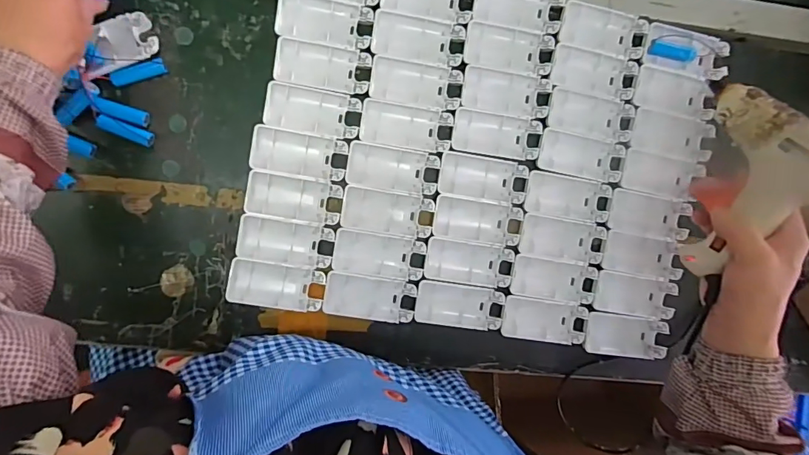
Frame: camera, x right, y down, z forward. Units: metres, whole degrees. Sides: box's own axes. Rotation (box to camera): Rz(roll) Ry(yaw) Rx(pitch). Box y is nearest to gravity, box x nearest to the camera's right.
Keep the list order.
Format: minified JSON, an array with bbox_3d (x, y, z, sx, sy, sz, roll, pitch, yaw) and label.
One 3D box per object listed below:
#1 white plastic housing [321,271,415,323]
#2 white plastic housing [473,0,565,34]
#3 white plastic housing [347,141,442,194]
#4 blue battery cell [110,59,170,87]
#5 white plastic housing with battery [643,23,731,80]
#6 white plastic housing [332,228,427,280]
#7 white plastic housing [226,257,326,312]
[{"bbox_3d":[-0.037,0.074,0.473,0.093,0.013,0.046,10,92,-6],"label":"white plastic housing"},{"bbox_3d":[0.121,-0.234,0.476,0.093,0.014,0.044,7,92,-6],"label":"white plastic housing"},{"bbox_3d":[-0.013,-0.061,0.474,0.093,0.014,0.044,9,92,-6],"label":"white plastic housing"},{"bbox_3d":[-0.262,-0.152,0.443,0.050,0.012,0.014,-24,95,-4],"label":"blue battery cell"},{"bbox_3d":[0.309,-0.193,0.490,0.090,0.019,0.045,12,92,-6],"label":"white plastic housing with battery"},{"bbox_3d":[-0.027,0.029,0.479,0.093,0.020,0.043,9,92,-6],"label":"white plastic housing"},{"bbox_3d":[-0.132,0.059,0.464,0.094,0.013,0.047,9,92,-6],"label":"white plastic housing"}]

